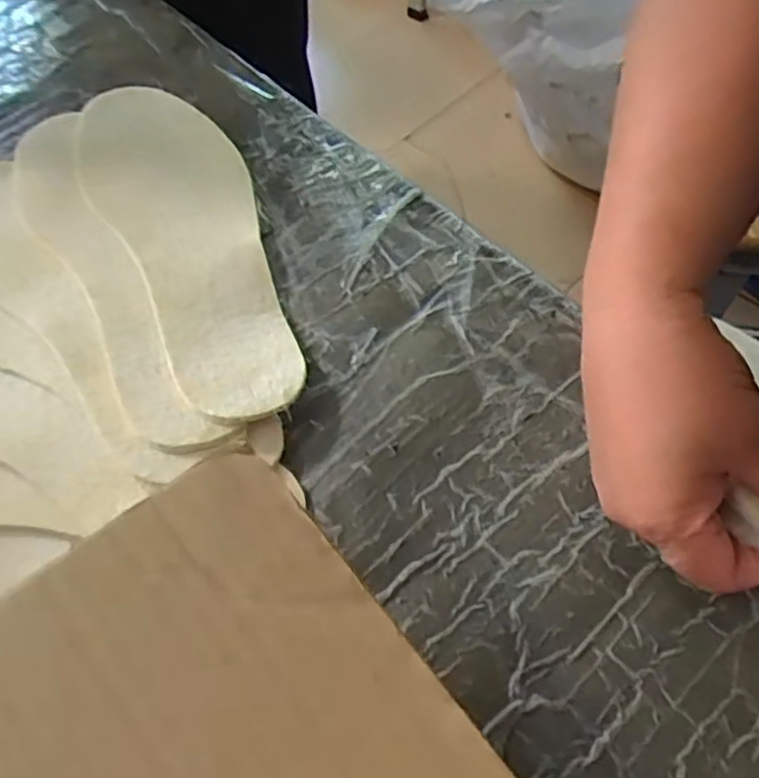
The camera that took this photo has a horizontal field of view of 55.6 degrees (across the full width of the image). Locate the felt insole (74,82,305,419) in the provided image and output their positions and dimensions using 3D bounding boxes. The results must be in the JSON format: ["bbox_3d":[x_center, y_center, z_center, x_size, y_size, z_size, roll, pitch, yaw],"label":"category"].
[{"bbox_3d":[-0.108,-0.093,0.418,0.087,0.011,0.264,-23,61,-17],"label":"felt insole"}]

